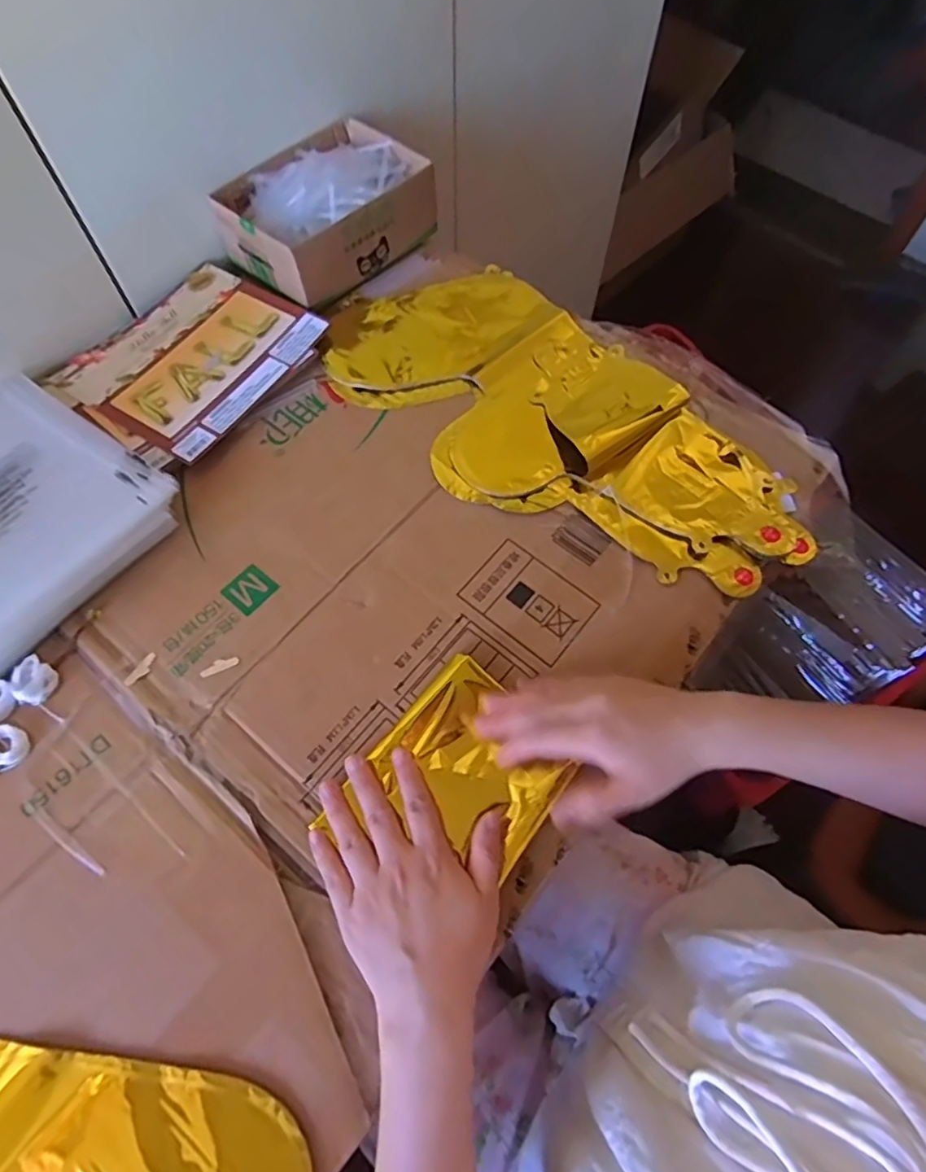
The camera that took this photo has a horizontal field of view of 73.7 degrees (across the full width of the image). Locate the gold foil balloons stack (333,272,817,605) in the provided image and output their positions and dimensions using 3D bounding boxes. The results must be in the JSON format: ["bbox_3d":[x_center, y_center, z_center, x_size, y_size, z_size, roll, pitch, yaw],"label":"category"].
[{"bbox_3d":[0.075,-0.143,0.531,0.427,0.019,0.204,42,71,18],"label":"gold foil balloons stack"}]

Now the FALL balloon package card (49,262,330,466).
[{"bbox_3d":[-0.241,-0.211,0.562,0.166,0.014,0.186,31,68,13],"label":"FALL balloon package card"}]

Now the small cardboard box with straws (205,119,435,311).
[{"bbox_3d":[-0.140,-0.378,0.620,0.145,0.072,0.186,40,70,17],"label":"small cardboard box with straws"}]

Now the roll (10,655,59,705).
[{"bbox_3d":[-0.300,0.066,0.430,0.029,0.008,0.028,0,64,0],"label":"roll"}]

